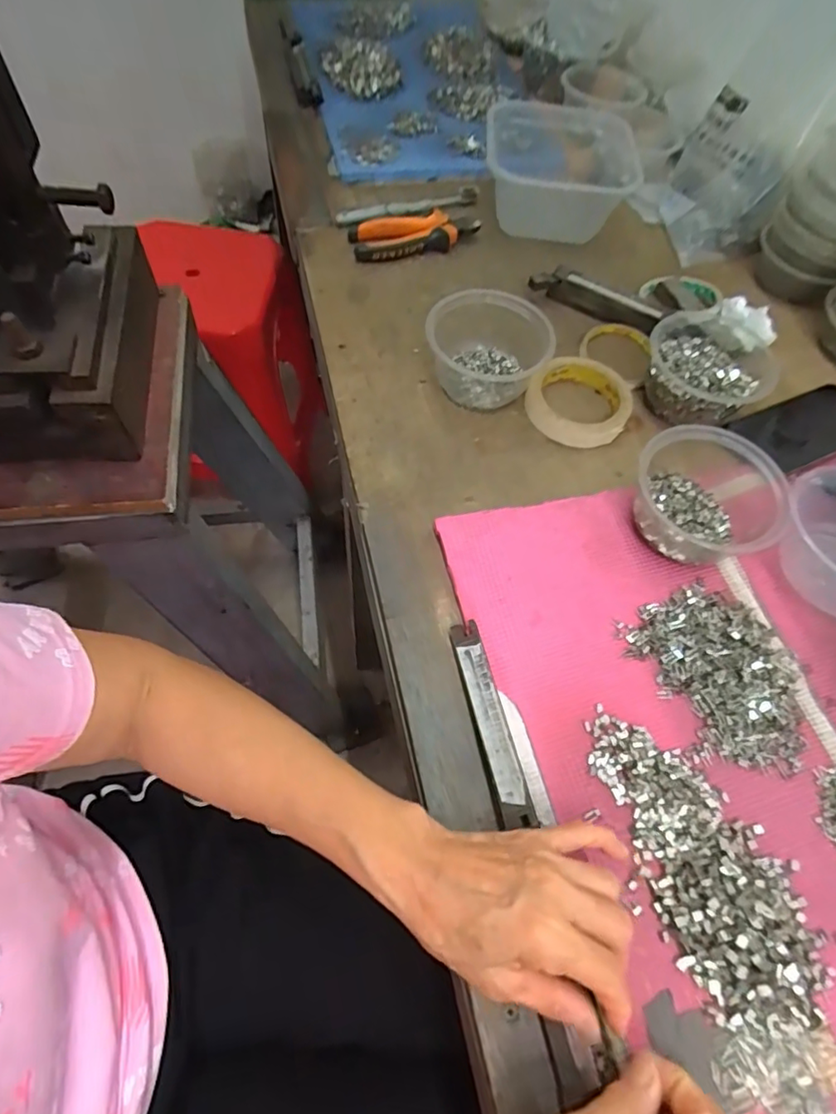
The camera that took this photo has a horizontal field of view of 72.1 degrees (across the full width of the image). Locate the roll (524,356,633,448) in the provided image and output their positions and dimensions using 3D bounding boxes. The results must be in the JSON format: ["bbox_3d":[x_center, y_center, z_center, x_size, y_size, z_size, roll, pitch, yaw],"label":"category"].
[{"bbox_3d":[0.156,-0.152,0.549,0.094,0.030,0.091,2,61,-4],"label":"roll"}]

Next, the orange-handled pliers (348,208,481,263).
[{"bbox_3d":[-0.004,-0.364,0.649,0.147,0.030,0.059,-17,64,-14],"label":"orange-handled pliers"}]

